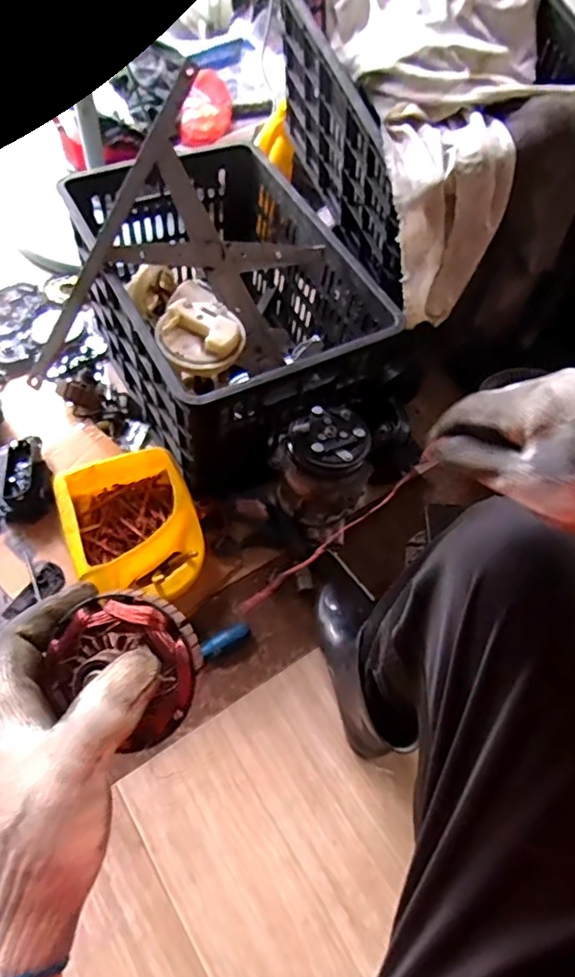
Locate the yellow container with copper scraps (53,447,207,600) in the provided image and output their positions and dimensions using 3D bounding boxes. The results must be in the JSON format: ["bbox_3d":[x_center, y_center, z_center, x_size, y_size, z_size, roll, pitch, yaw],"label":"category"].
[{"bbox_3d":[-0.221,0.060,0.849,0.181,0.074,0.228,-21,64,-17],"label":"yellow container with copper scraps"}]

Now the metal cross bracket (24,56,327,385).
[{"bbox_3d":[-0.138,-0.284,0.868,0.312,0.464,0.039,26,19,-29],"label":"metal cross bracket"}]

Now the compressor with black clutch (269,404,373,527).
[{"bbox_3d":[0.053,-0.032,0.876,0.124,0.168,0.128,-23,65,-18],"label":"compressor with black clutch"}]

